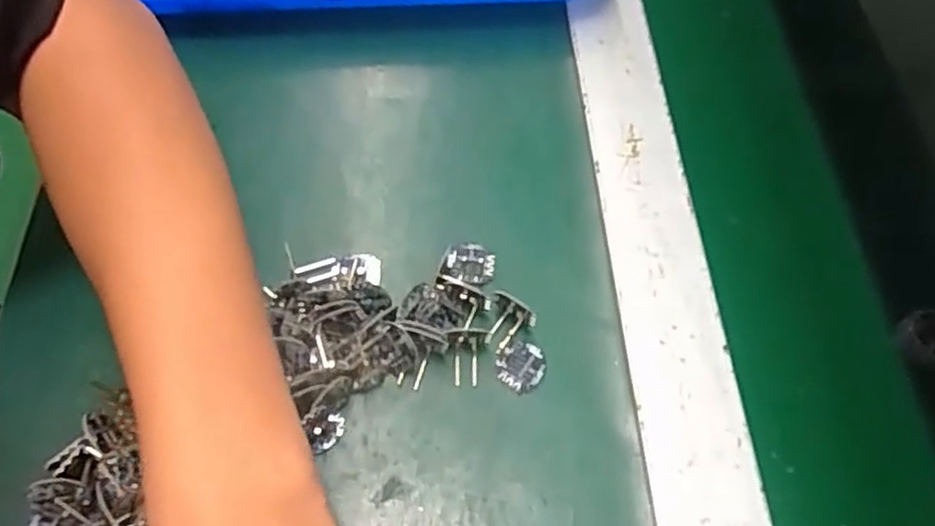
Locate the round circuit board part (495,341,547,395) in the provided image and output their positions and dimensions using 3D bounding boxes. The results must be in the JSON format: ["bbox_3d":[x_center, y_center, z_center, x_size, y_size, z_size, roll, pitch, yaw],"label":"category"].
[{"bbox_3d":[0.025,0.048,0.337,0.023,0.004,0.024,1,60,-3],"label":"round circuit board part"}]

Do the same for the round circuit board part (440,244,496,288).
[{"bbox_3d":[0.001,0.001,0.365,0.025,0.006,0.022,18,61,7],"label":"round circuit board part"}]

